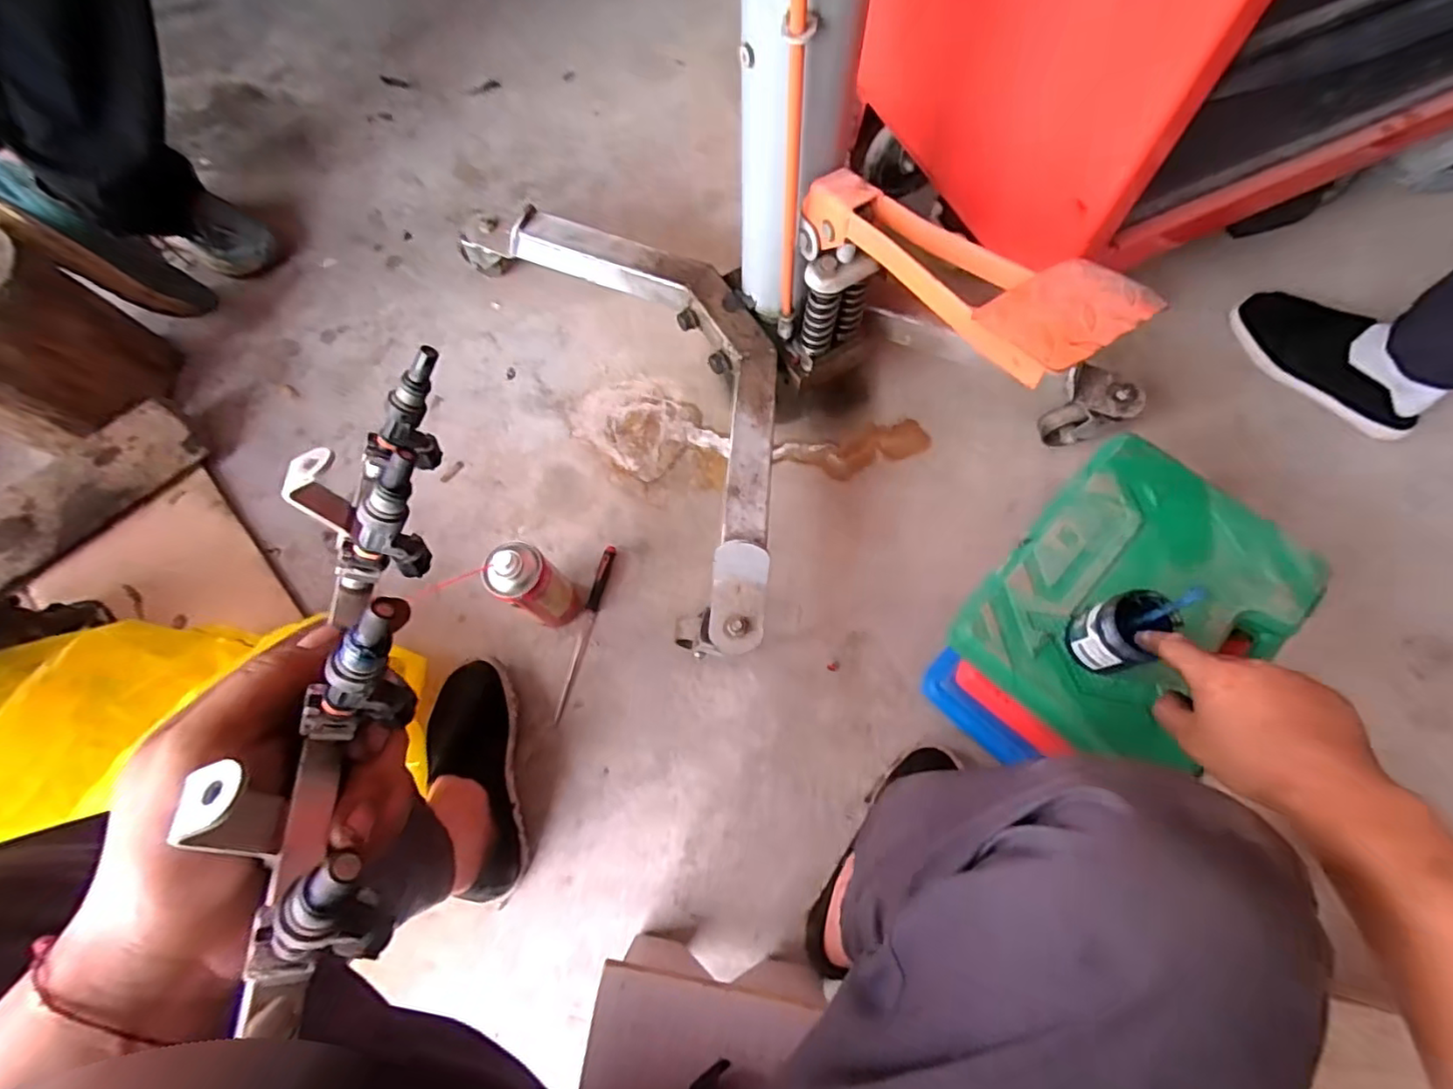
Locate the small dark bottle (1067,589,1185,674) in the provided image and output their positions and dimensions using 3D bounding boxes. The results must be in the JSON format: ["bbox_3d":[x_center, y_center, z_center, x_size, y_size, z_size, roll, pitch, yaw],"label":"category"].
[{"bbox_3d":[0.335,0.074,0.529,0.056,0.076,0.053,-22,72,-6],"label":"small dark bottle"}]

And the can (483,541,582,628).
[{"bbox_3d":[-0.221,0.048,0.706,0.060,0.173,0.059,0,71,1],"label":"can"}]

